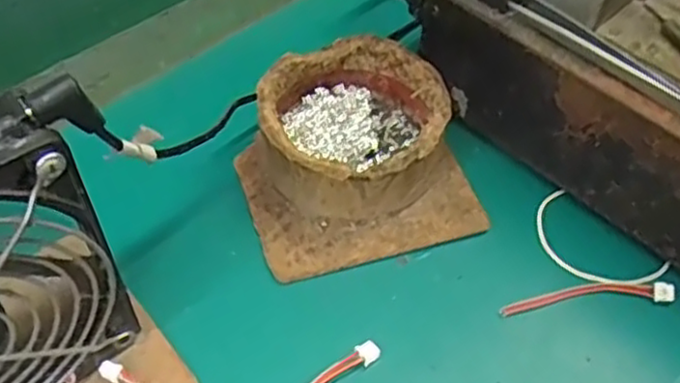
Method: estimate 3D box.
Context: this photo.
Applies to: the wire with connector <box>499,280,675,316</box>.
[{"bbox_3d":[0.106,0.044,0.303,0.074,0.008,0.011,-2,53,-4],"label":"wire with connector"}]

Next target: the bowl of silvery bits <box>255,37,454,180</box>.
[{"bbox_3d":[0.006,-0.030,0.330,0.082,0.041,0.080,1,53,-2],"label":"bowl of silvery bits"}]

